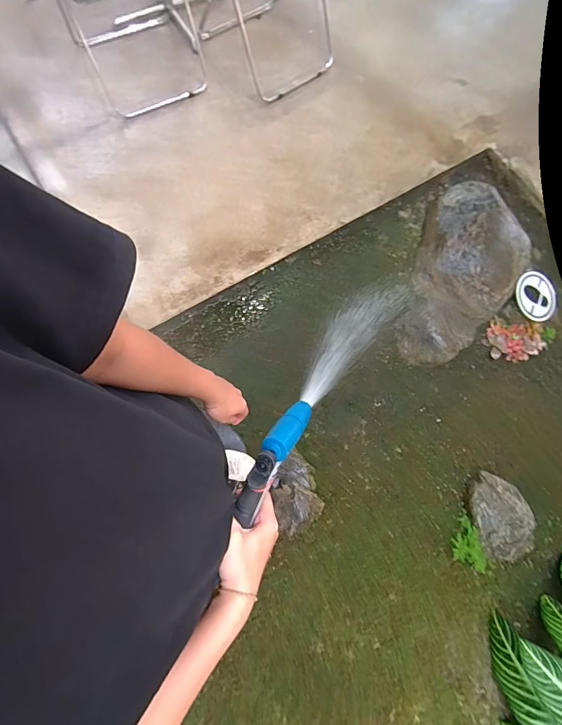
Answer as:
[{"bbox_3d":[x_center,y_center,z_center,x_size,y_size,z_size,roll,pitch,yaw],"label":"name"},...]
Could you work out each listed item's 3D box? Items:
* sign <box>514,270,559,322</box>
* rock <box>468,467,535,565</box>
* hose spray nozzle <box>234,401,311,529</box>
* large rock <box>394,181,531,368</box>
[{"bbox_3d":[0.943,-0.244,1.345,0.138,0.016,0.179,-22,90,2],"label":"sign"},{"bbox_3d":[0.673,0.475,1.126,0.176,0.094,0.258,-9,75,-6],"label":"rock"},{"bbox_3d":[-0.003,0.097,0.413,0.029,0.065,0.163,29,55,8],"label":"hose spray nozzle"},{"bbox_3d":[0.698,-0.348,1.347,0.357,0.157,0.788,20,74,2],"label":"large rock"}]

